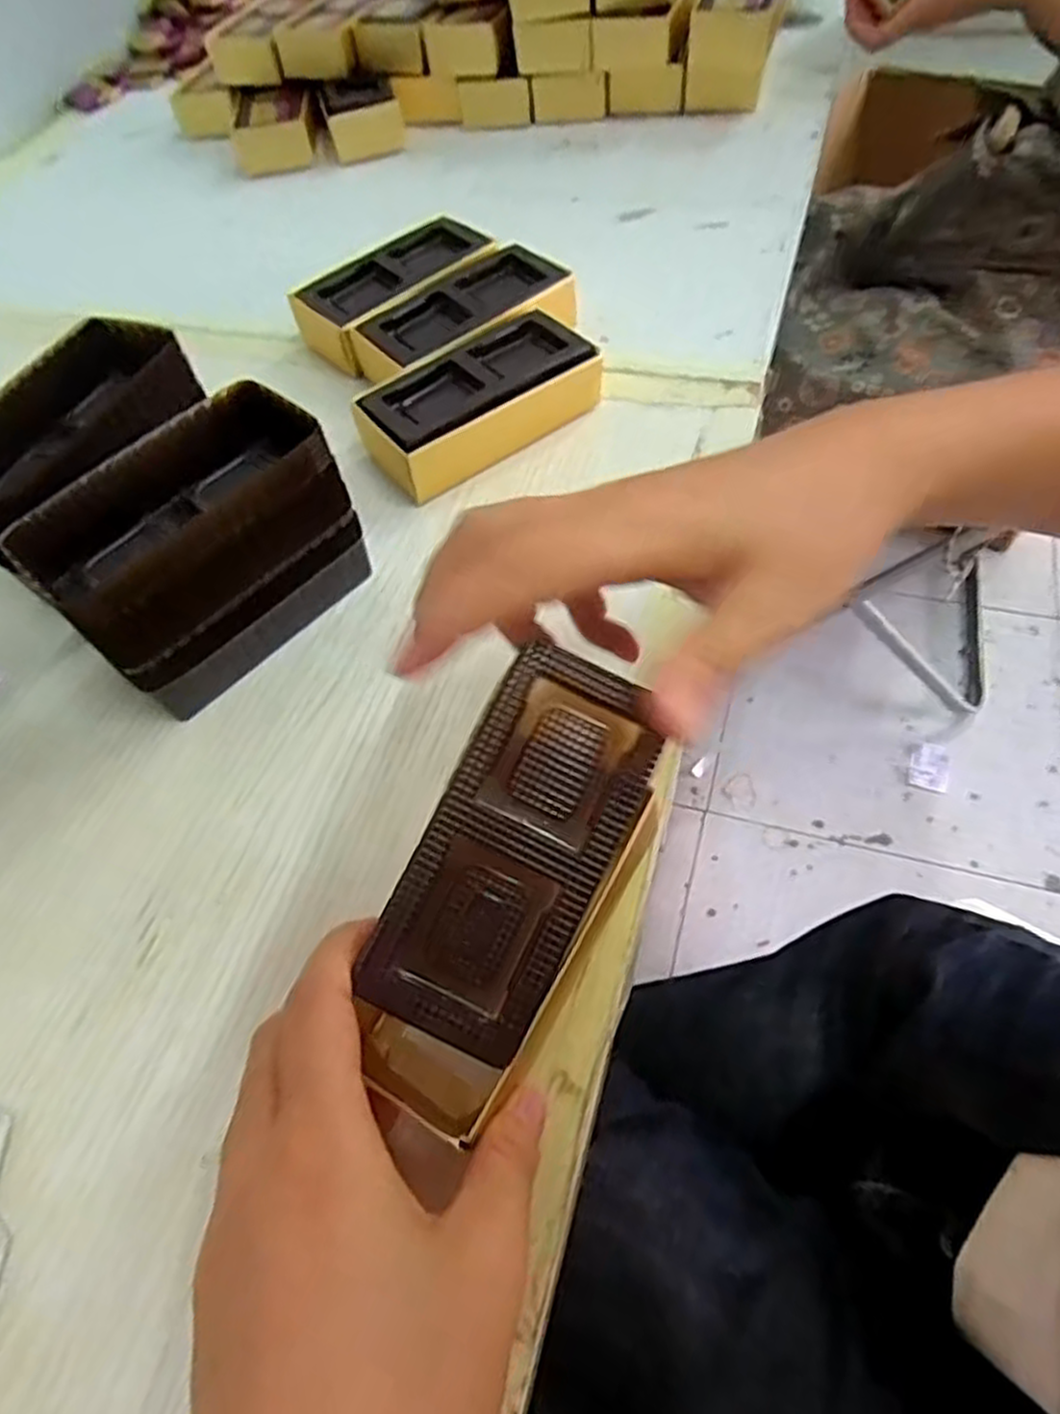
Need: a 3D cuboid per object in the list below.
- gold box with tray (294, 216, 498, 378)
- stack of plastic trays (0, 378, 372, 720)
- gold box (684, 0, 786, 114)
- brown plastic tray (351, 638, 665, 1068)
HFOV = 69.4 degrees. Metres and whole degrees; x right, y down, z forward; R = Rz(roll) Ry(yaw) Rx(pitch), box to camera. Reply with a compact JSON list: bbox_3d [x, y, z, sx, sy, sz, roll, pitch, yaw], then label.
[{"bbox_3d":[-0.081,-0.250,0.461,0.121,0.035,0.061,-38,61,-17],"label":"gold box with tray"},{"bbox_3d":[-0.129,-0.060,0.313,0.068,0.080,0.119,38,68,26],"label":"stack of plastic trays"},{"bbox_3d":[0.159,-0.513,0.590,0.063,0.071,0.099,10,59,13],"label":"gold box"},{"bbox_3d":[-0.002,0.038,0.215,0.051,0.009,0.108,27,82,0],"label":"brown plastic tray"}]

